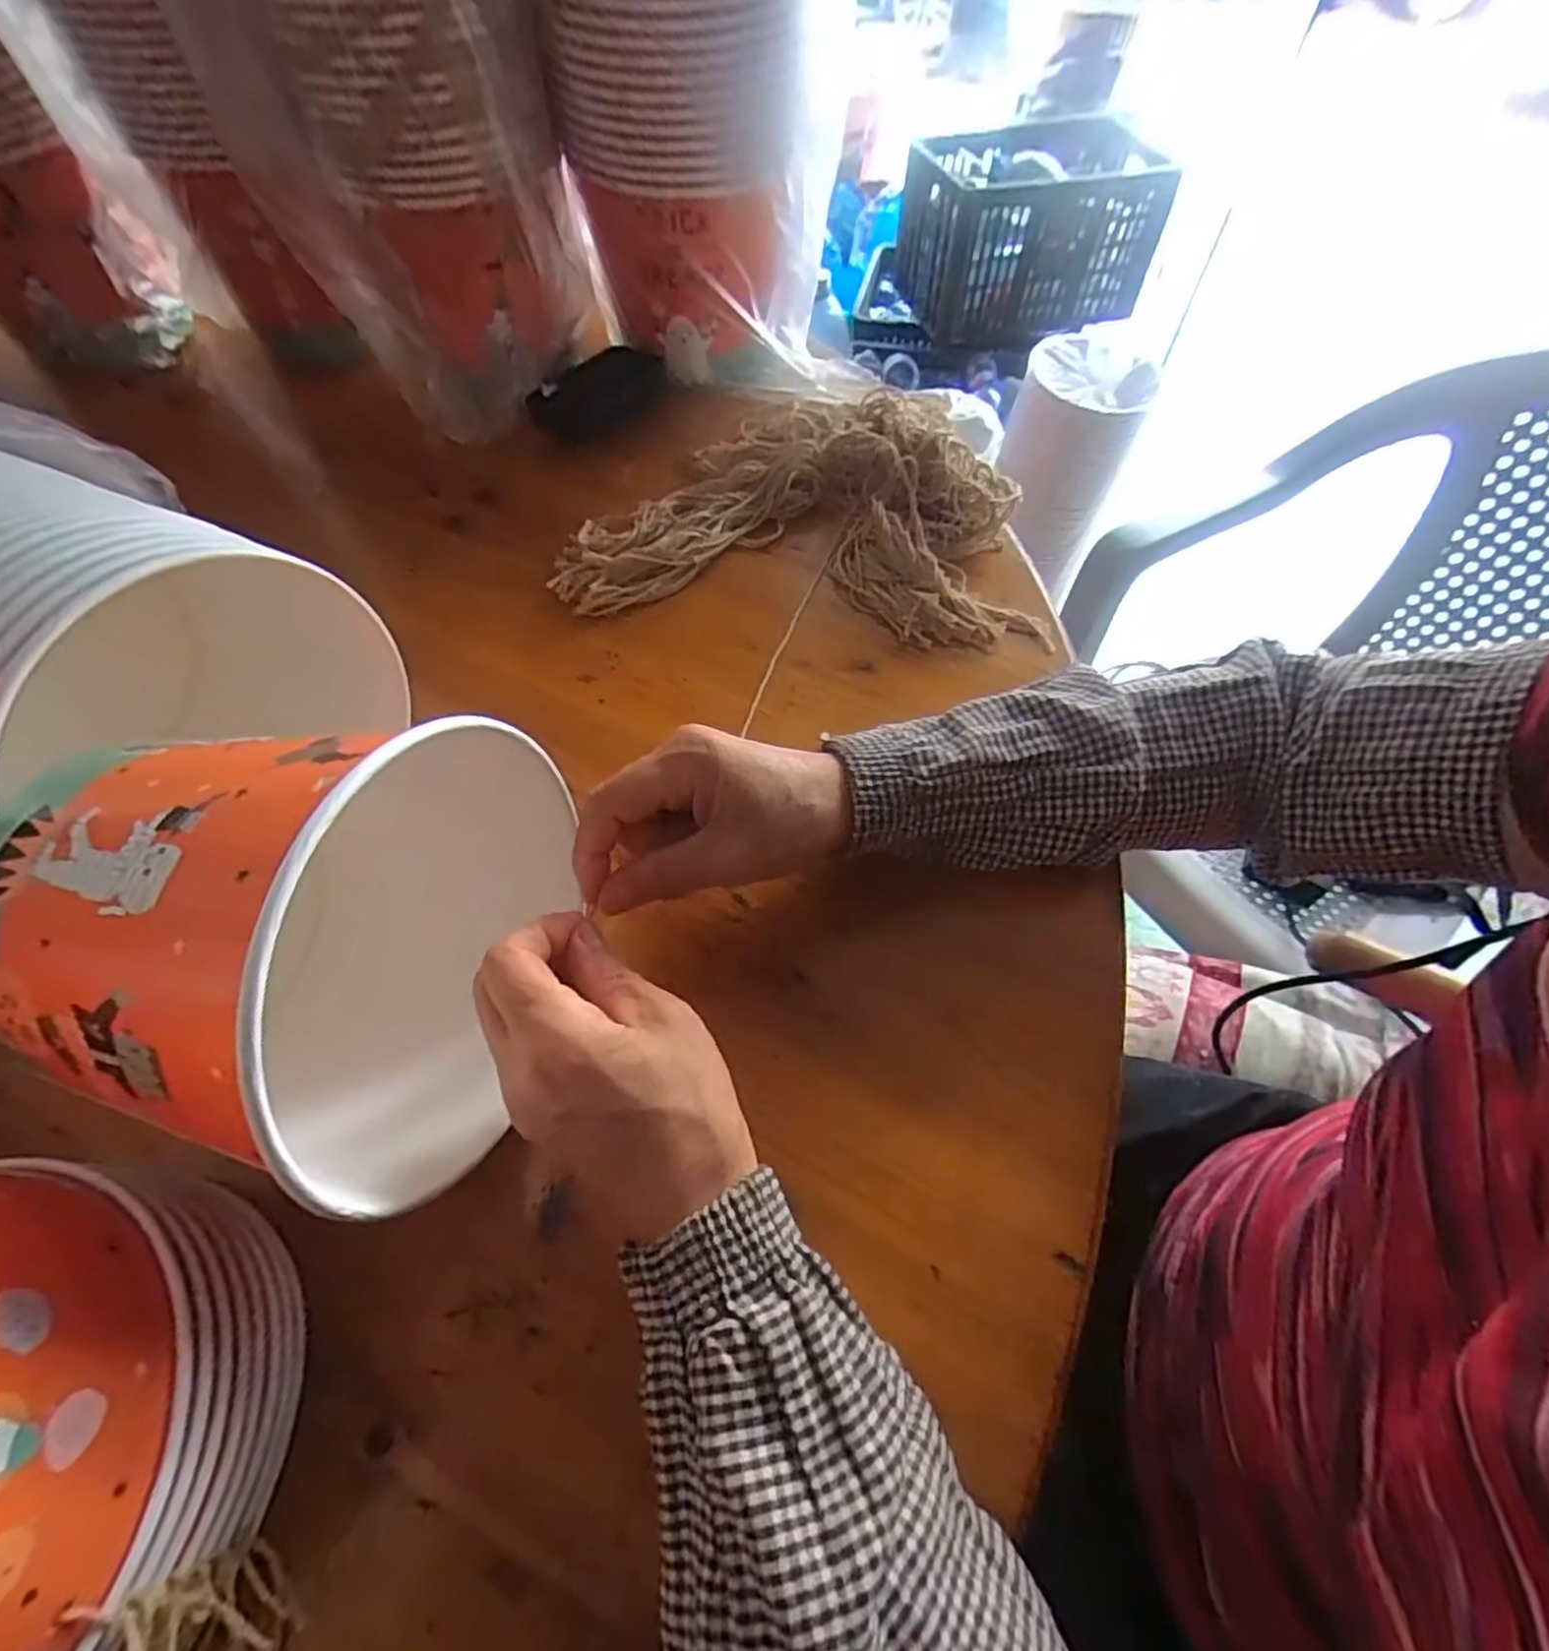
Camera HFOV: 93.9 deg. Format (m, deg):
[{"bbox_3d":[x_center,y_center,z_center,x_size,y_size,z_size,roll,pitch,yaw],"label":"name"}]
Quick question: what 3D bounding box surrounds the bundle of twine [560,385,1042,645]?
[{"bbox_3d":[0.028,-0.229,0.487,0.303,0.041,0.240,9,60,5],"label":"bundle of twine"}]

